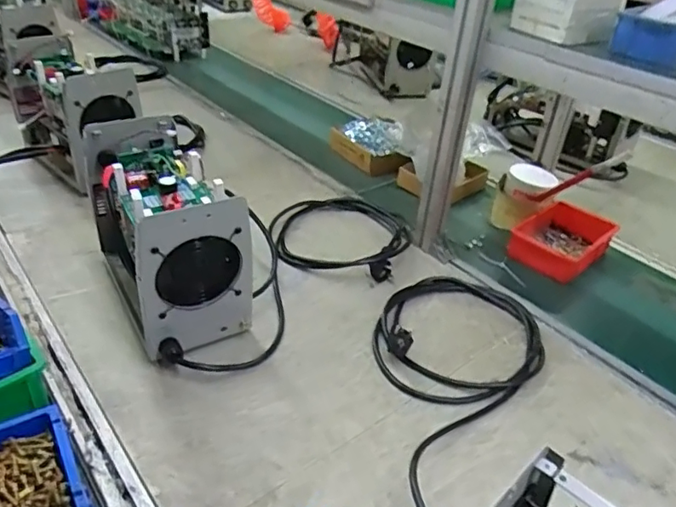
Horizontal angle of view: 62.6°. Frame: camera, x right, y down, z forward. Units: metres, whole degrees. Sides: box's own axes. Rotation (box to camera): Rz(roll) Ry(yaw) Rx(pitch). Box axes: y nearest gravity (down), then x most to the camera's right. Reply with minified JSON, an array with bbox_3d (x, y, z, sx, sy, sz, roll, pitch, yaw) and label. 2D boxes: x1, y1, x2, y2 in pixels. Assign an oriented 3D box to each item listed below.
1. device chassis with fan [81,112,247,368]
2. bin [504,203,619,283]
[{"bbox_3d":[-0.254,-0.028,0.824,0.147,0.244,0.314,-16,40,-26],"label":"device chassis with fan"},{"bbox_3d":[0.426,-0.024,1.058,0.142,0.057,0.192,30,42,32],"label":"bin"}]

